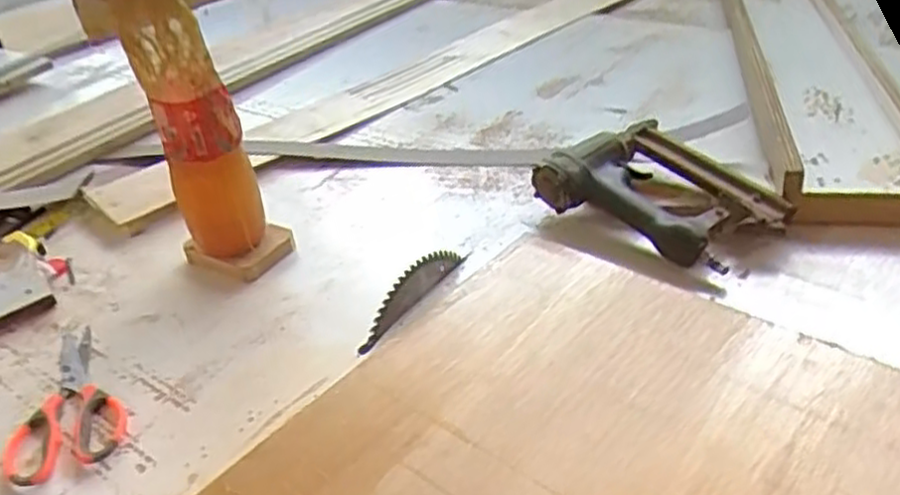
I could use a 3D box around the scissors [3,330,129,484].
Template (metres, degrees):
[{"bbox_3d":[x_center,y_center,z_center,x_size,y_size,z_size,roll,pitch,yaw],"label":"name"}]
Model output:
[{"bbox_3d":[-0.340,0.135,0.663,0.094,0.010,0.175,-17,36,-13],"label":"scissors"}]

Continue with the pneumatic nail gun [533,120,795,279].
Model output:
[{"bbox_3d":[0.227,-0.064,0.781,0.240,0.055,0.152,24,45,37],"label":"pneumatic nail gun"}]

